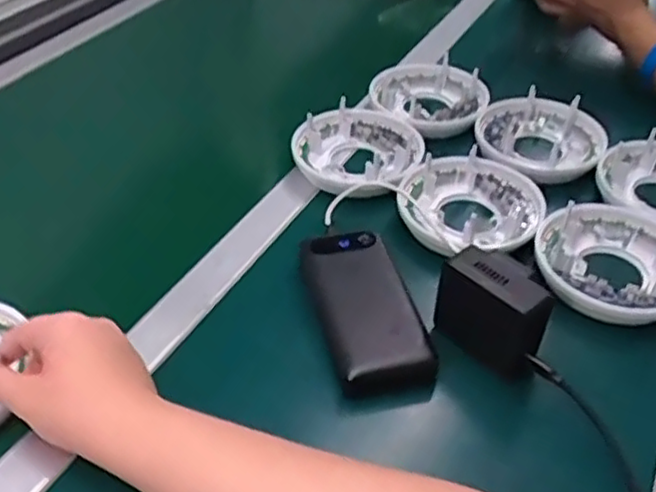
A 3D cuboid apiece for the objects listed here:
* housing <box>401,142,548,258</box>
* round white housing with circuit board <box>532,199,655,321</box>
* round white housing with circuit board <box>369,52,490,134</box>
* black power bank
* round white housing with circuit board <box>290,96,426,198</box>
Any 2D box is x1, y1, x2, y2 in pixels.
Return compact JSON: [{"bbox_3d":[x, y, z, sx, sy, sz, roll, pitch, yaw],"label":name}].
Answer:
[{"bbox_3d":[0.134,-0.039,0.657,0.133,0.035,0.129,10,42,12],"label":"housing"},{"bbox_3d":[0.248,0.007,0.599,0.130,0.030,0.129,0,41,0],"label":"round white housing with circuit board"},{"bbox_3d":[0.116,-0.169,0.796,0.139,0.035,0.129,0,41,0],"label":"round white housing with circuit board"},{"bbox_3d":[0.028,0.050,0.552,0.077,0.034,0.159,-12,43,-13],"label":"black power bank"},{"bbox_3d":[0.035,-0.095,0.725,0.134,0.041,0.129,30,50,30],"label":"round white housing with circuit board"}]

